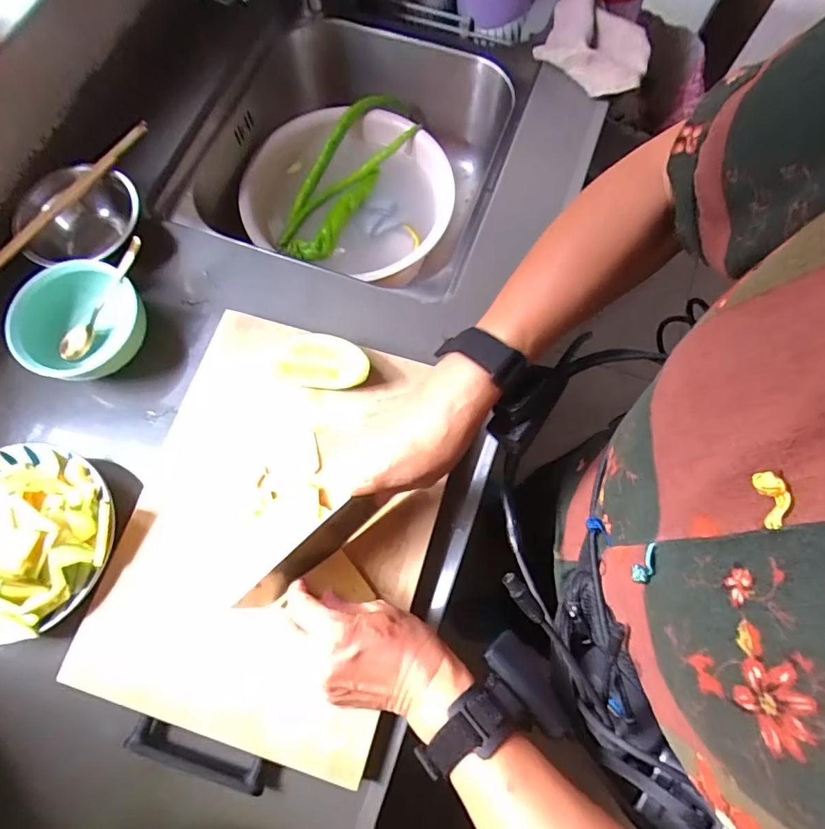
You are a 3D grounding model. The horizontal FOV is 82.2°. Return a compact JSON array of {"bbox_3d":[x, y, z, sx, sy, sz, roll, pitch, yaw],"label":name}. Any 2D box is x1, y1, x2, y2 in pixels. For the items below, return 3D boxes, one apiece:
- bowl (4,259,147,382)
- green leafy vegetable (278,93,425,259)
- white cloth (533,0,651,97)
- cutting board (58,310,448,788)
[{"bbox_3d":[-0.353,-0.099,0.503,0.123,0.066,0.123,0,74,0],"label":"bowl"},{"bbox_3d":[-0.104,-0.367,0.728,0.124,0.052,0.295,26,76,8],"label":"green leafy vegetable"},{"bbox_3d":[0.248,-0.507,0.624,0.138,0.052,0.180,21,75,6],"label":"white cloth"},{"bbox_3d":[-0.124,0.099,0.448,0.277,0.012,0.367,16,74,5],"label":"cutting board"}]

